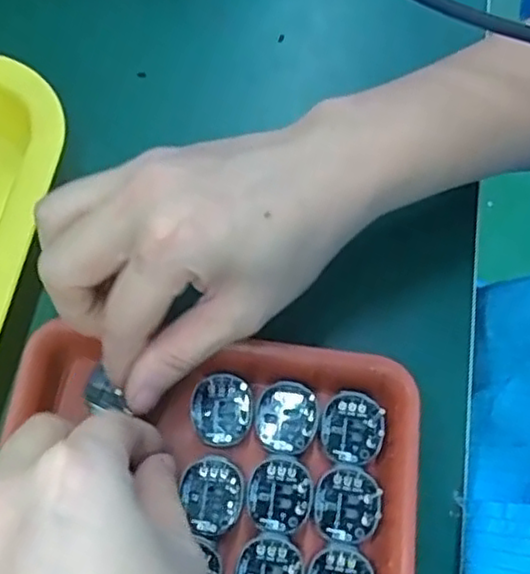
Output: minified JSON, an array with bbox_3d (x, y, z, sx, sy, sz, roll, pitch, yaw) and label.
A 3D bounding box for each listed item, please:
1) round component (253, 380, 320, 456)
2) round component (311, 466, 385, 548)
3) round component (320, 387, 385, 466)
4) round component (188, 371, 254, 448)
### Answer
[{"bbox_3d":[0.009,0.052,0.278,0.025,0.004,0.028,22,68,8],"label":"round component"},{"bbox_3d":[0.032,0.083,0.266,0.026,0.004,0.028,1,66,-1],"label":"round component"},{"bbox_3d":[0.035,0.055,0.278,0.024,0.004,0.029,12,67,4],"label":"round component"},{"bbox_3d":[-0.018,0.048,0.278,0.025,0.004,0.030,6,66,1],"label":"round component"}]

